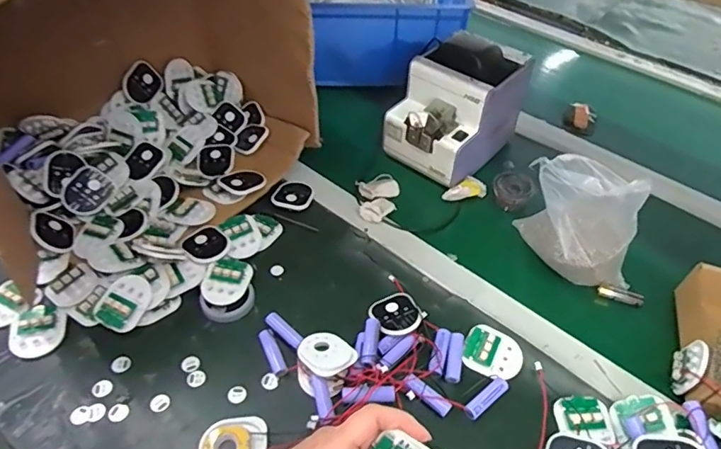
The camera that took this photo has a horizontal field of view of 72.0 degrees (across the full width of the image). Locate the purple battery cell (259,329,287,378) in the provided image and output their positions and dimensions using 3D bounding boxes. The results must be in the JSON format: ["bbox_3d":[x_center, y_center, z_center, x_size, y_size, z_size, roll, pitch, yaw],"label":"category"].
[{"bbox_3d":[-0.089,0.133,0.509,0.014,0.014,0.051,-20,51,-20],"label":"purple battery cell"}]

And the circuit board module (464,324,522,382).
[{"bbox_3d":[0.137,0.132,0.512,0.058,0.010,0.054,16,48,11],"label":"circuit board module"}]

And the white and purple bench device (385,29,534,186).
[{"bbox_3d":[0.139,-0.169,0.708,0.126,0.156,0.183,37,55,27],"label":"white and purple bench device"}]

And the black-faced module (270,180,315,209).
[{"bbox_3d":[-0.088,-0.040,0.657,0.051,0.012,0.044,9,47,5],"label":"black-faced module"}]

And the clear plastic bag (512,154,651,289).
[{"bbox_3d":[0.244,-0.004,0.555,0.140,0.139,0.076,37,55,27],"label":"clear plastic bag"}]

